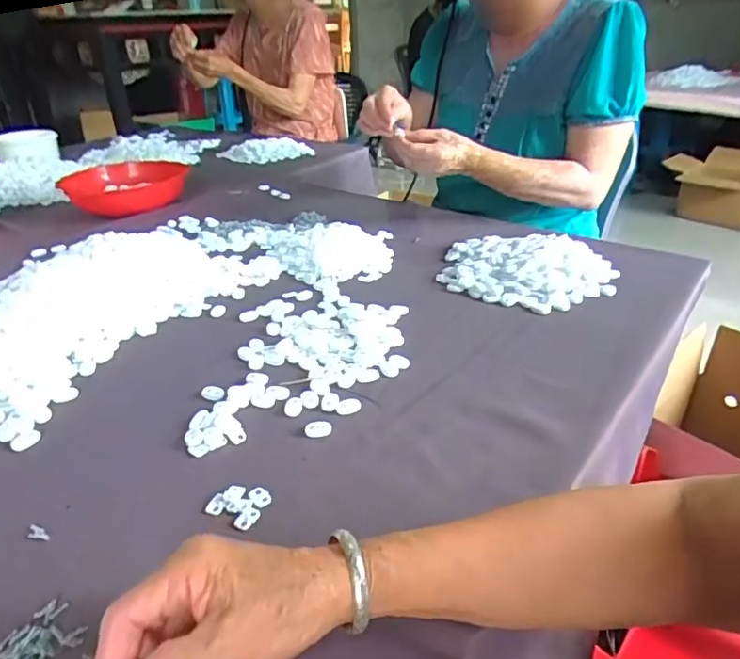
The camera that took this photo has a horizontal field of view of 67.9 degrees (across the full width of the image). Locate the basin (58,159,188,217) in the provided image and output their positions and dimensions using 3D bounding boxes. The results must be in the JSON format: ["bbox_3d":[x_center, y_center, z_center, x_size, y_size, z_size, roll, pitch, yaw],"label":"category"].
[{"bbox_3d":[-0.486,-0.293,1.127,0.231,0.067,0.194,-6,30,-7],"label":"basin"}]

